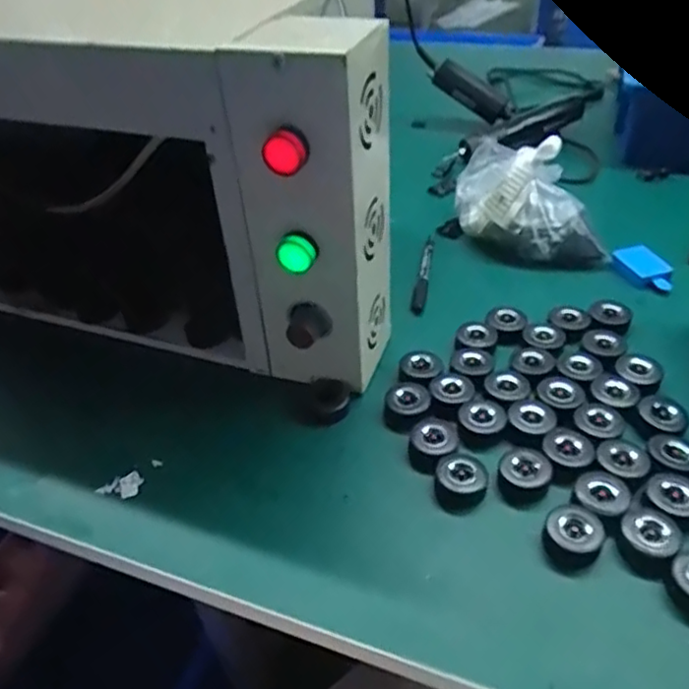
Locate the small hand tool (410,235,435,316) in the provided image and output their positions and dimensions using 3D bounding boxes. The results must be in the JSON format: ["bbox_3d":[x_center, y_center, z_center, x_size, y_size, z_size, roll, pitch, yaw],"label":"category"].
[{"bbox_3d":[0.087,-0.078,0.682,0.014,0.007,0.136,5,42,12],"label":"small hand tool"}]

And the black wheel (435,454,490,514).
[{"bbox_3d":[0.086,0.101,0.465,0.037,0.017,0.042,6,42,13],"label":"black wheel"}]

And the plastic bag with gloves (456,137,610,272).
[{"bbox_3d":[0.194,-0.155,0.695,0.092,0.096,0.179,-25,45,-21],"label":"plastic bag with gloves"}]

